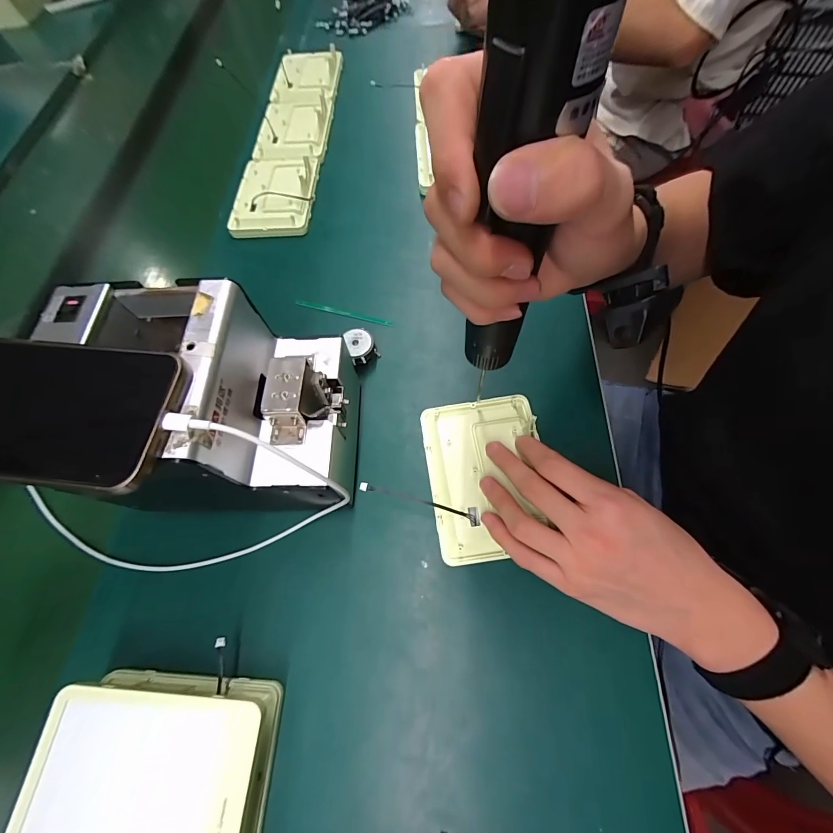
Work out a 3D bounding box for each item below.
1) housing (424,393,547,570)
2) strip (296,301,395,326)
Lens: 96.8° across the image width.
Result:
[{"bbox_3d":[0.059,0.046,0.309,0.095,0.017,0.134,-8,67,0],"label":"housing"},{"bbox_3d":[-0.080,-0.114,0.409,0.117,0.006,0.006,15,69,12],"label":"strip"}]

